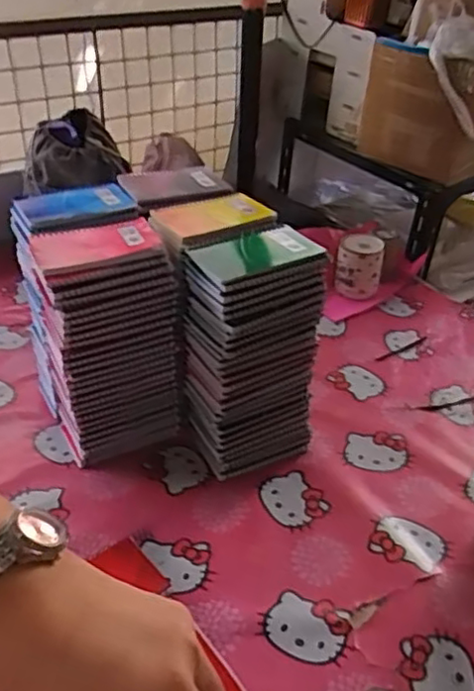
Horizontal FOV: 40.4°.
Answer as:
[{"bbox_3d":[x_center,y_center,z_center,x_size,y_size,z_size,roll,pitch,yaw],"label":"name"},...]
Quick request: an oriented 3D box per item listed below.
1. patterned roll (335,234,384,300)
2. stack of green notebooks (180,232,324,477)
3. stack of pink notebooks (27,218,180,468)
[{"bbox_3d":[0.223,-0.146,1.176,0.077,0.097,0.075,2,36,-1],"label":"patterned roll"},{"bbox_3d":[0.017,0.017,0.777,0.140,0.287,0.091,-13,39,-21],"label":"stack of green notebooks"},{"bbox_3d":[-0.156,-0.001,0.789,0.145,0.284,0.112,-14,37,-25],"label":"stack of pink notebooks"}]

